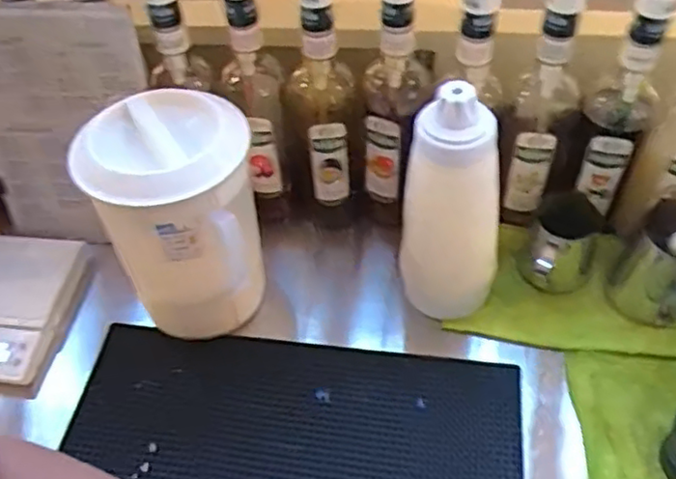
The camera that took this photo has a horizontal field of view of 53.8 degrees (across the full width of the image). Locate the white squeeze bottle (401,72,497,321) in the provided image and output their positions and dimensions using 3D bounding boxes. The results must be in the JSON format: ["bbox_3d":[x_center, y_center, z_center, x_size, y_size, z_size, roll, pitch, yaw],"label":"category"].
[{"bbox_3d":[0.108,-0.025,0.646,0.076,0.259,0.084,-26,54,-16],"label":"white squeeze bottle"}]

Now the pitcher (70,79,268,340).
[{"bbox_3d":[-0.150,-0.015,0.669,0.151,0.221,0.155,-10,51,-4],"label":"pitcher"}]

